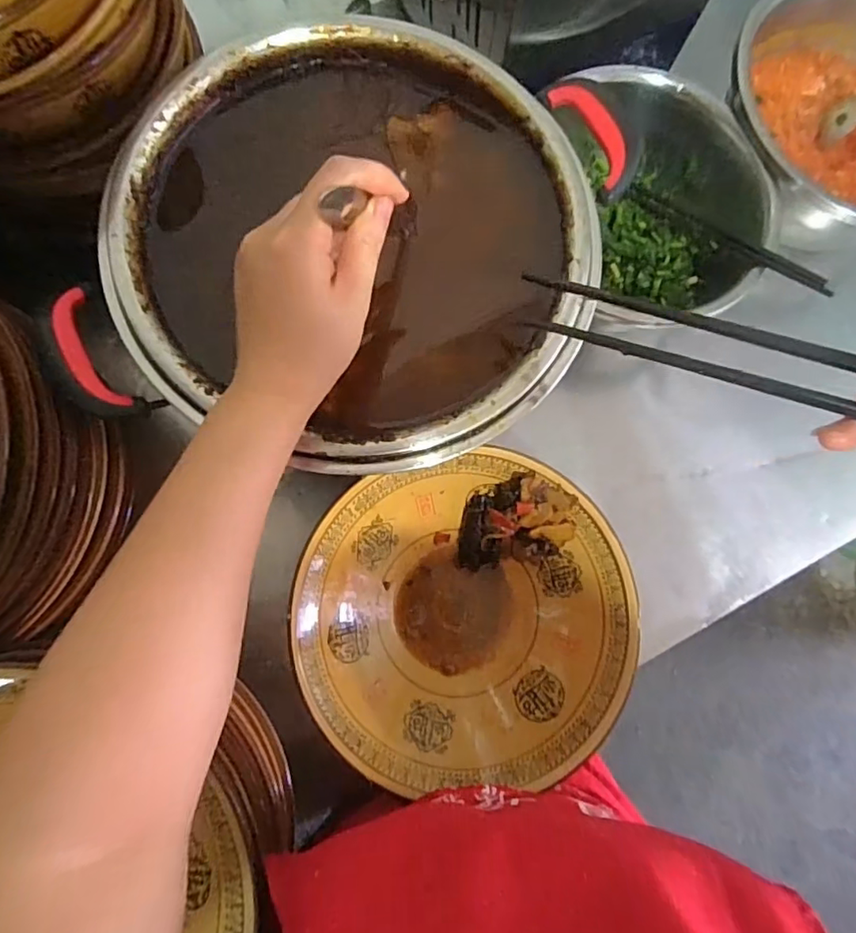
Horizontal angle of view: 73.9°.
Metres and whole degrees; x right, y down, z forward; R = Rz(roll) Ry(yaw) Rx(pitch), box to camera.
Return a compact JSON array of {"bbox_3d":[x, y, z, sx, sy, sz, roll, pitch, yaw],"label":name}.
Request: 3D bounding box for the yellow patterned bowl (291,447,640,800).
[{"bbox_3d":[0.027,0.112,0.434,0.235,0.068,0.226,1,81,-4],"label":"yellow patterned bowl"}]

